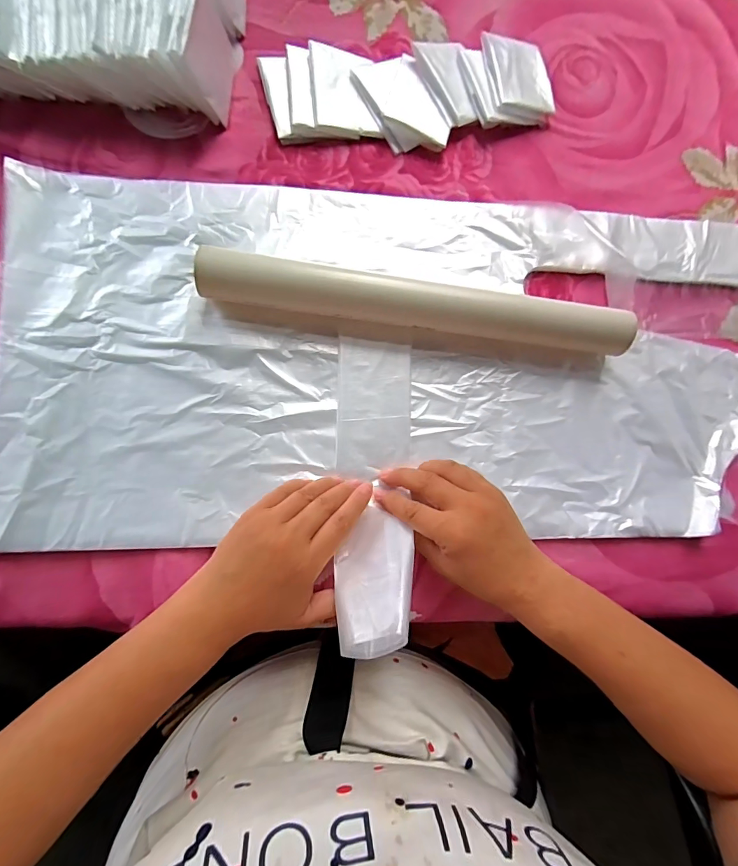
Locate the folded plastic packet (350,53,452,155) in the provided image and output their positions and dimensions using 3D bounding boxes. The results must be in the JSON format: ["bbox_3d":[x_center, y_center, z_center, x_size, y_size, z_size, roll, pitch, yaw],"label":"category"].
[{"bbox_3d":[0.033,-0.309,0.377,0.062,0.014,0.101,-28,86,-8],"label":"folded plastic packet"}]

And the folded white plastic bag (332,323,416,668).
[{"bbox_3d":[0.004,0.032,0.306,0.059,0.054,0.240,3,59,-5],"label":"folded white plastic bag"}]

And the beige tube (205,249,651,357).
[{"bbox_3d":[0.042,-0.102,0.330,0.353,0.041,0.042,7,83,-4],"label":"beige tube"}]

